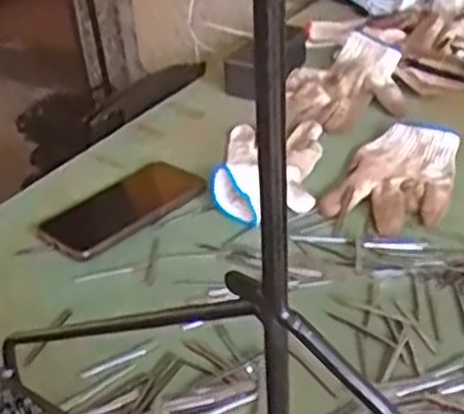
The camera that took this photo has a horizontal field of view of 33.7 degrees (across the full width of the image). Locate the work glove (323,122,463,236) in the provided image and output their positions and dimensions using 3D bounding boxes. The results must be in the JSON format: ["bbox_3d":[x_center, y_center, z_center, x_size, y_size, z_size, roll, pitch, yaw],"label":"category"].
[{"bbox_3d":[0.169,-0.033,0.760,0.104,0.016,0.175,15,39,24],"label":"work glove"}]

